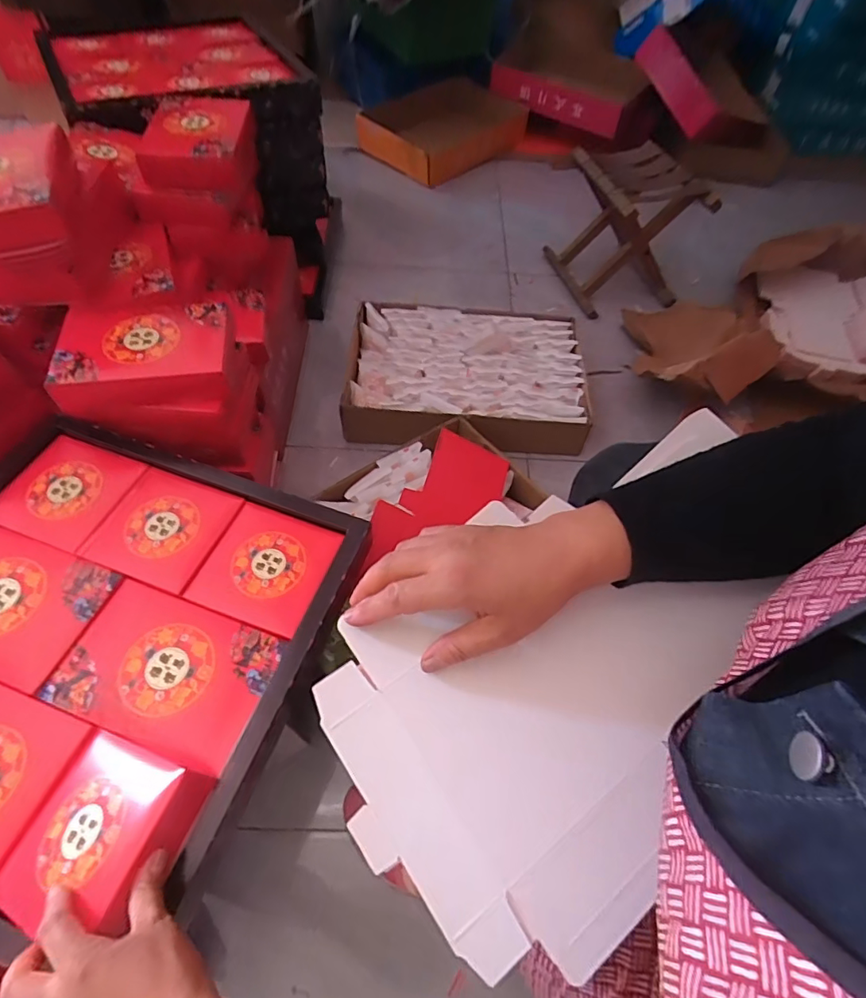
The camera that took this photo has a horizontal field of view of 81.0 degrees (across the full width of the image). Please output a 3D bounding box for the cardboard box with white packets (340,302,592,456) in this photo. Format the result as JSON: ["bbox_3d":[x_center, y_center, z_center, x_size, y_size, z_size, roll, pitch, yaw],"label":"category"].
[{"bbox_3d":[0.063,-0.238,1.005,0.449,0.096,0.317,3,57,-2],"label":"cardboard box with white packets"}]

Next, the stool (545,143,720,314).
[{"bbox_3d":[0.432,-0.603,1.142,0.234,0.242,0.239,-7,58,-9],"label":"stool"}]

